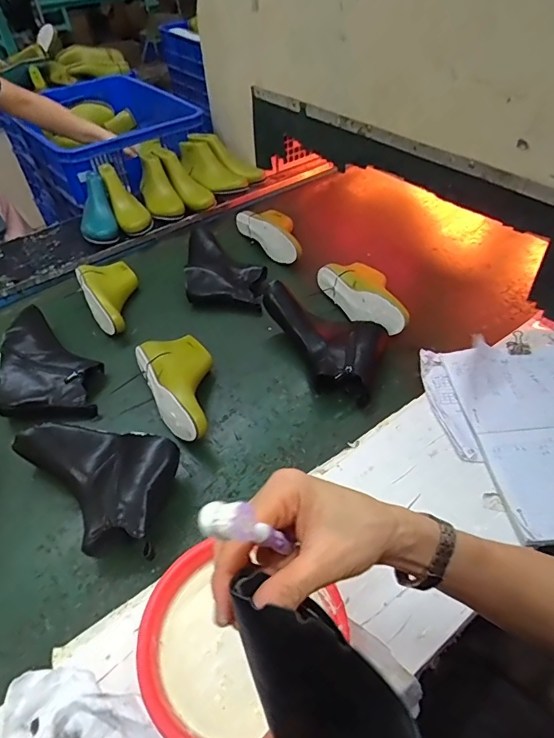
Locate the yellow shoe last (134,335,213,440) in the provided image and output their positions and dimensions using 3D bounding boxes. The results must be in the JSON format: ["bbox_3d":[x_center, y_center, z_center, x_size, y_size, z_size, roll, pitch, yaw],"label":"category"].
[{"bbox_3d":[-0.145,0.024,0.744,0.112,0.077,0.226,-22,49,-17],"label":"yellow shoe last"}]

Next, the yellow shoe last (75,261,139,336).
[{"bbox_3d":[-0.326,-0.158,0.925,0.109,0.065,0.223,-23,49,-18],"label":"yellow shoe last"}]

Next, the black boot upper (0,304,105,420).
[{"bbox_3d":[-0.389,-0.024,0.816,0.151,0.068,0.253,-9,46,-5],"label":"black boot upper"}]

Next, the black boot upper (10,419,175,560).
[{"bbox_3d":[-0.259,0.154,0.626,0.243,0.082,0.154,6,47,9],"label":"black boot upper"}]

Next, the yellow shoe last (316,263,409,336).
[{"bbox_3d":[0.175,-0.144,0.884,0.101,0.069,0.232,-20,48,-15],"label":"yellow shoe last"}]

